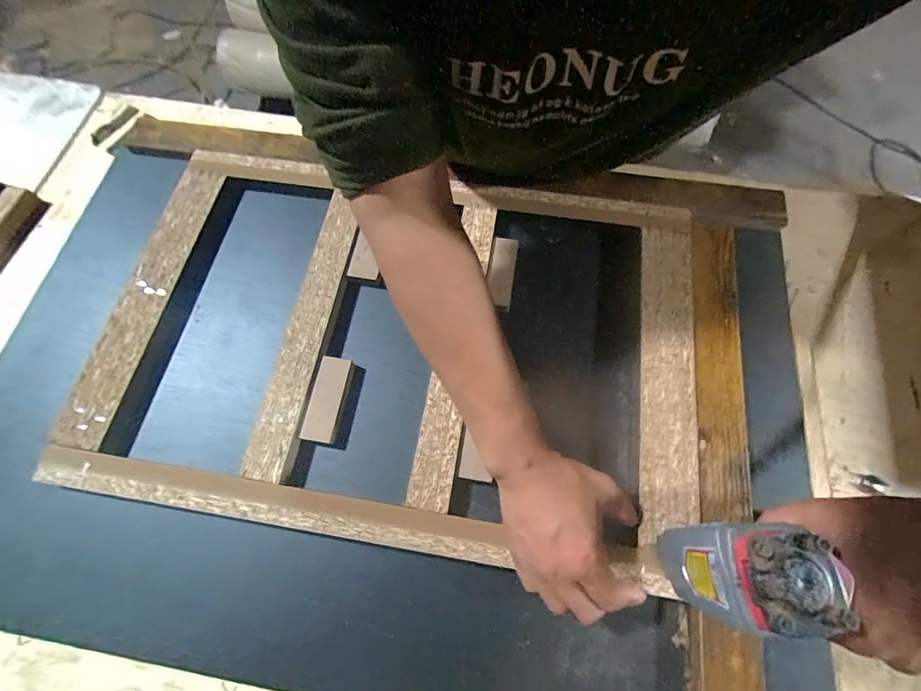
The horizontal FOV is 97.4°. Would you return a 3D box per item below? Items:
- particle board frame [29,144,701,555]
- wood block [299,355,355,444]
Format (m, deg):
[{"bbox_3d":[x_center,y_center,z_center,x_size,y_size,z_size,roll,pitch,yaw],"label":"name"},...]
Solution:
[{"bbox_3d":[-0.068,-0.016,0.400,0.565,0.025,0.374,9,70,3],"label":"particle board frame"},{"bbox_3d":[-0.124,0.051,0.382,0.030,0.015,0.078,10,70,3],"label":"wood block"}]

